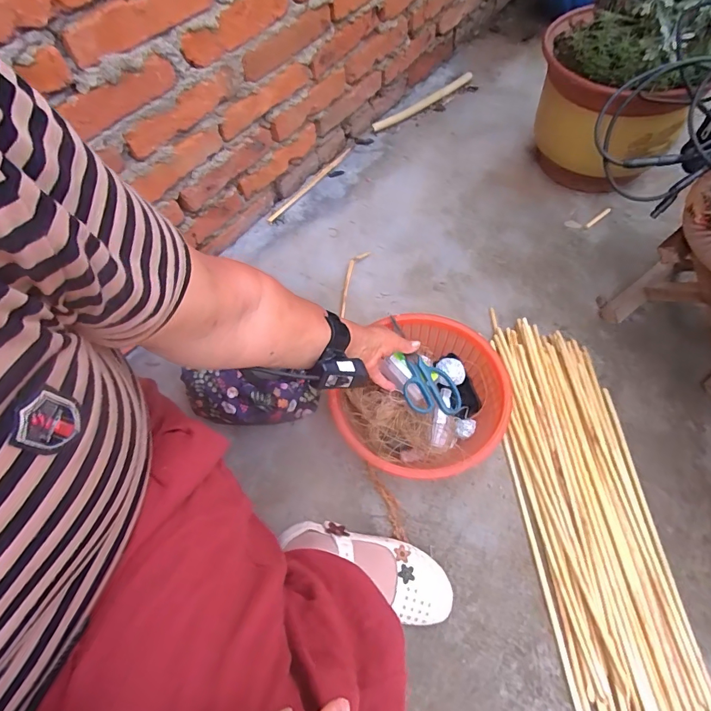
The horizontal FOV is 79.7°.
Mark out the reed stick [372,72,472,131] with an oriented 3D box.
[{"bbox_3d":[0.188,-0.686,1.146,0.346,0.013,0.038,-41,64,-17],"label":"reed stick"}]

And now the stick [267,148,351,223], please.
[{"bbox_3d":[-0.105,-0.418,1.025,0.018,0.011,0.300,31,67,21],"label":"stick"}]

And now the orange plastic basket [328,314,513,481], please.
[{"bbox_3d":[0.108,0.076,0.690,0.251,0.102,0.275,39,70,23],"label":"orange plastic basket"}]

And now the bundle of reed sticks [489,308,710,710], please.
[{"bbox_3d":[0.340,0.213,0.628,0.197,0.040,0.631,-3,60,5],"label":"bundle of reed sticks"}]

